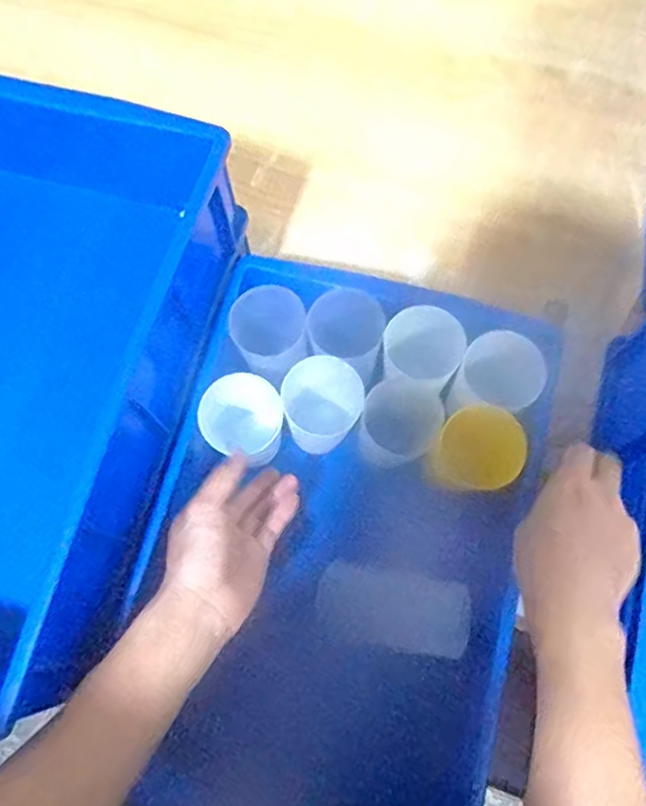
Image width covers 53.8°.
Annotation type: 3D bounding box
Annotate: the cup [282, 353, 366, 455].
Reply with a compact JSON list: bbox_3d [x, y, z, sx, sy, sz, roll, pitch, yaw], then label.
[{"bbox_3d":[-0.004,0.002,0.545,0.062,0.074,0.065,0,73,2],"label":"cup"}]

